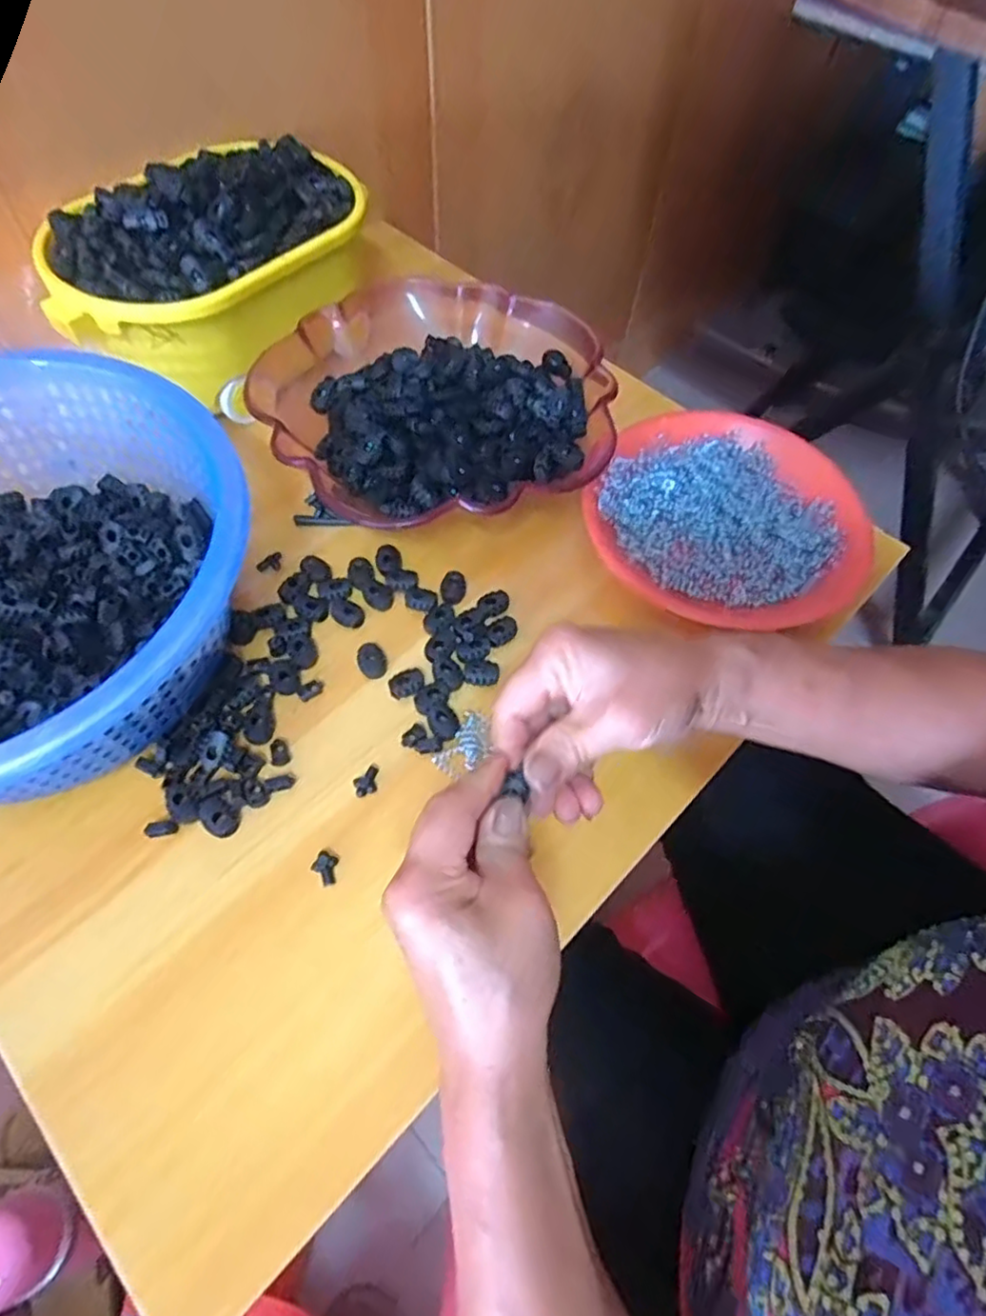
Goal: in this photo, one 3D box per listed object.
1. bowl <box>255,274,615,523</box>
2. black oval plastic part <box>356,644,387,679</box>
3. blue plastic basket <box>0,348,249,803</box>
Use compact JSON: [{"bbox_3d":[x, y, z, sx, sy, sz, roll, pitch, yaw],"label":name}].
[{"bbox_3d":[-0.042,-0.196,0.488,0.249,0.062,0.252,1,61,-2],"label":"bowl"},{"bbox_3d":[-0.076,0.002,0.403,0.017,0.006,0.024,-13,62,-9],"label":"black oval plastic part"},{"bbox_3d":[-0.282,-0.038,0.351,0.240,0.098,0.264,1,61,-2],"label":"blue plastic basket"}]

